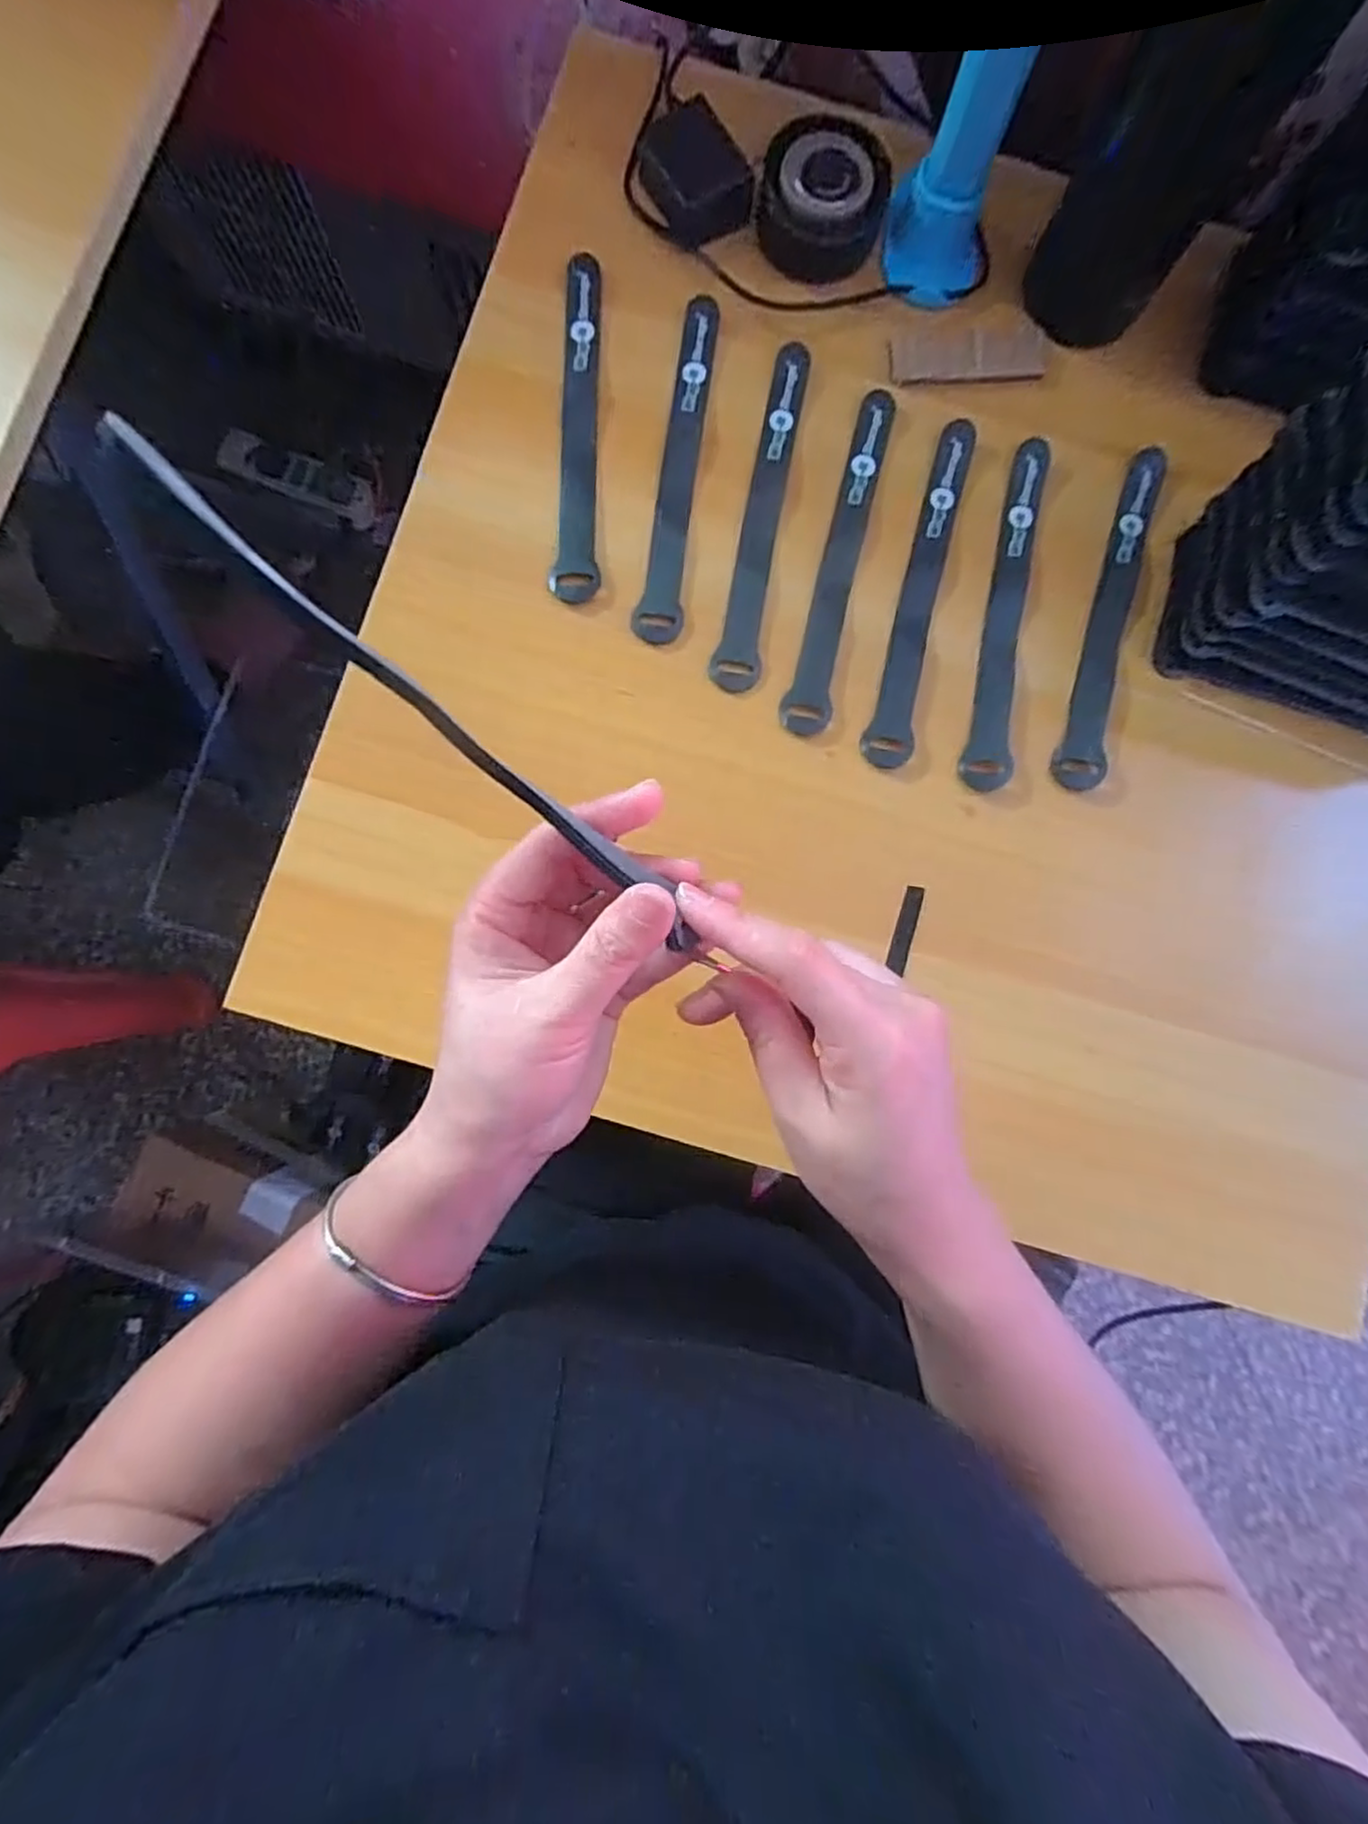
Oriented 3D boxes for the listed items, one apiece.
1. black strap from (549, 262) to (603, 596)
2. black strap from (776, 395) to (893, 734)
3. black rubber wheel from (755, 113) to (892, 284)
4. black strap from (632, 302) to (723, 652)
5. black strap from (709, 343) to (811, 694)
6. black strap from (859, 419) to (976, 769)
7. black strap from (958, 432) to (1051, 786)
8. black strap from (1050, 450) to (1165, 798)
[{"bbox_3d":[-0.056,-0.271,0.396,0.025,0.005,0.210,2,81,-3],"label":"black strap"},{"bbox_3d":[0.086,-0.194,0.392,0.025,0.004,0.209,14,80,-1],"label":"black strap"},{"bbox_3d":[0.078,-0.402,0.405,0.071,0.034,0.059,20,80,0],"label":"black rubber wheel"},{"bbox_3d":[0.000,-0.247,0.394,0.025,0.004,0.207,9,80,-2],"label":"black strap"},{"bbox_3d":[0.045,-0.220,0.394,0.024,0.004,0.209,12,80,-2],"label":"black strap"},{"bbox_3d":[0.132,-0.176,0.389,0.024,0.005,0.207,17,80,-1],"label":"black strap"},{"bbox_3d":[0.178,-0.164,0.389,0.024,0.007,0.206,14,80,-1],"label":"black strap"},{"bbox_3d":[0.236,-0.163,0.394,0.024,0.006,0.208,16,79,9],"label":"black strap"}]

